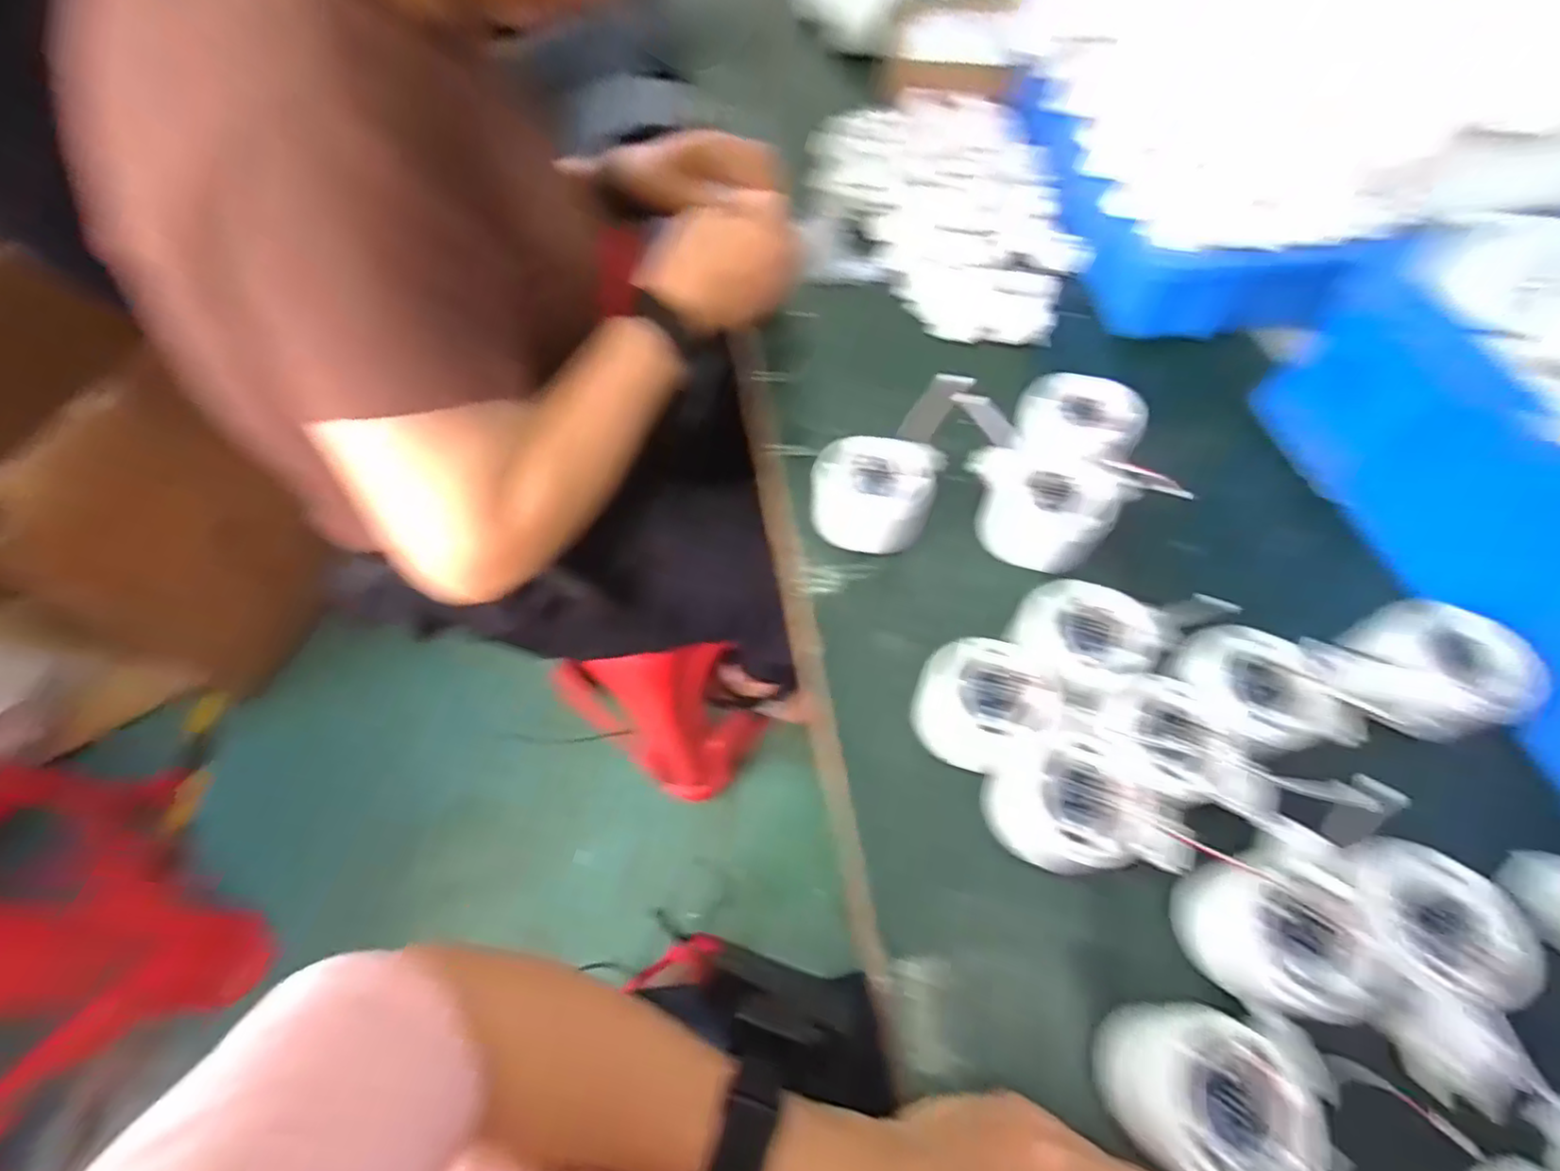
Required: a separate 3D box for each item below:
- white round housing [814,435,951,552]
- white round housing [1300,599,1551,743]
[{"bbox_3d":[0.062,-0.056,0.430,0.077,0.058,0.064,7,62,4],"label":"white round housing"},{"bbox_3d":[0.342,0.051,0.358,0.082,0.061,0.065,-14,62,-7],"label":"white round housing"}]

